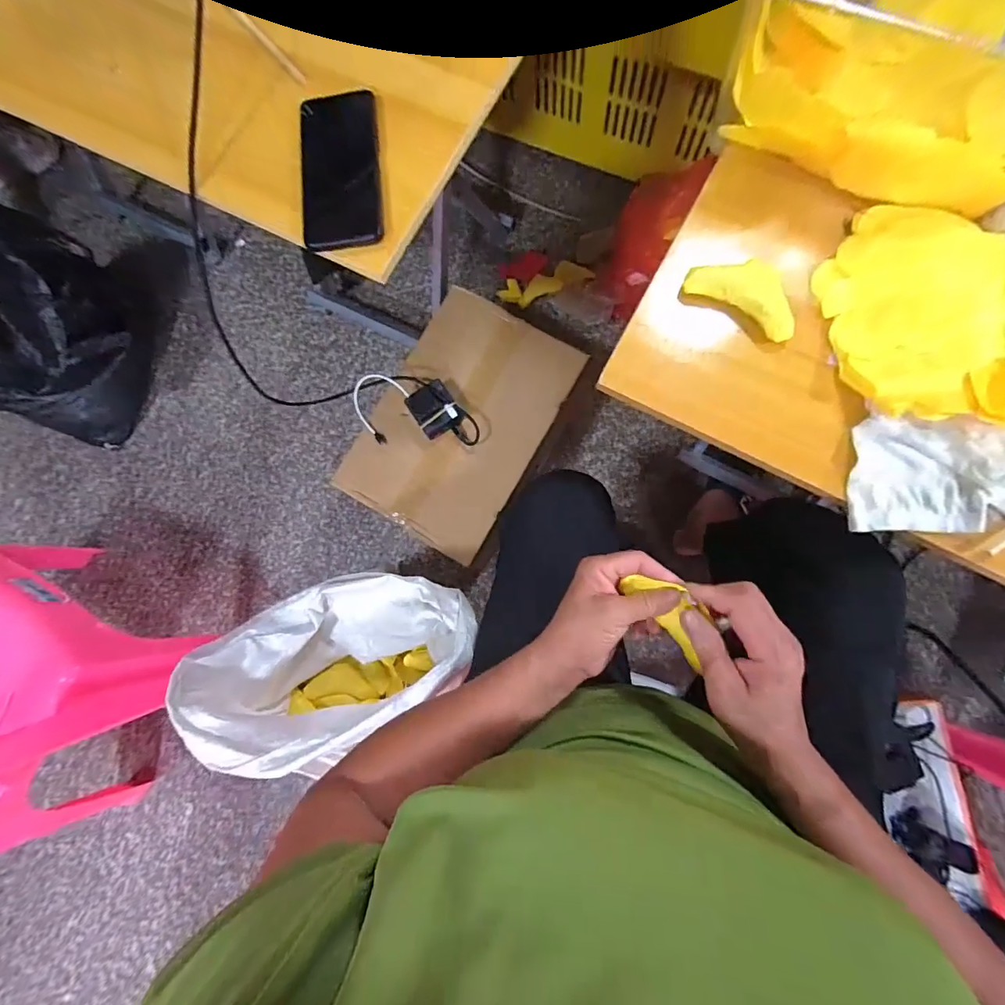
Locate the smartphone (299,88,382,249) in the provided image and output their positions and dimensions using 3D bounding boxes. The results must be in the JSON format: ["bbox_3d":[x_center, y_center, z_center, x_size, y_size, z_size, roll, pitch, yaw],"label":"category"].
[{"bbox_3d":[-0.152,-0.310,0.422,0.072,0.016,0.154,-5,81,3],"label":"smartphone"}]

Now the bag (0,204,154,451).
[{"bbox_3d":[-0.890,-0.341,0.799,0.223,0.447,0.343,21,83,7],"label":"bag"}]

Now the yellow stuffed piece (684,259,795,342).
[{"bbox_3d":[0.226,-0.195,0.411,0.105,0.018,0.045,34,85,8],"label":"yellow stuffed piece"}]

